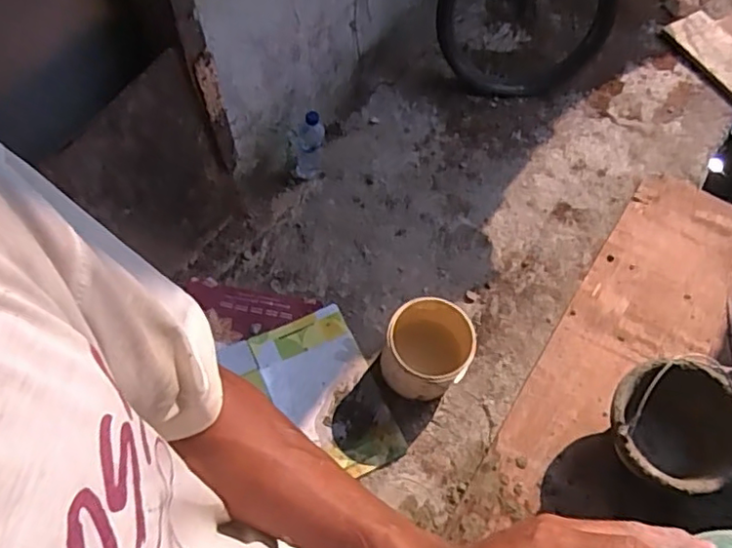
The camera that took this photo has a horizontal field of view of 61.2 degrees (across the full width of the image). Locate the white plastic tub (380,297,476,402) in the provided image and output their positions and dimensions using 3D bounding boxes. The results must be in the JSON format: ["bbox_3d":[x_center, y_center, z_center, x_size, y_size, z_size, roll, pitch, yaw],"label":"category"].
[{"bbox_3d":[0.134,0.166,1.355,0.178,0.185,0.195,0,63,0],"label":"white plastic tub"}]

